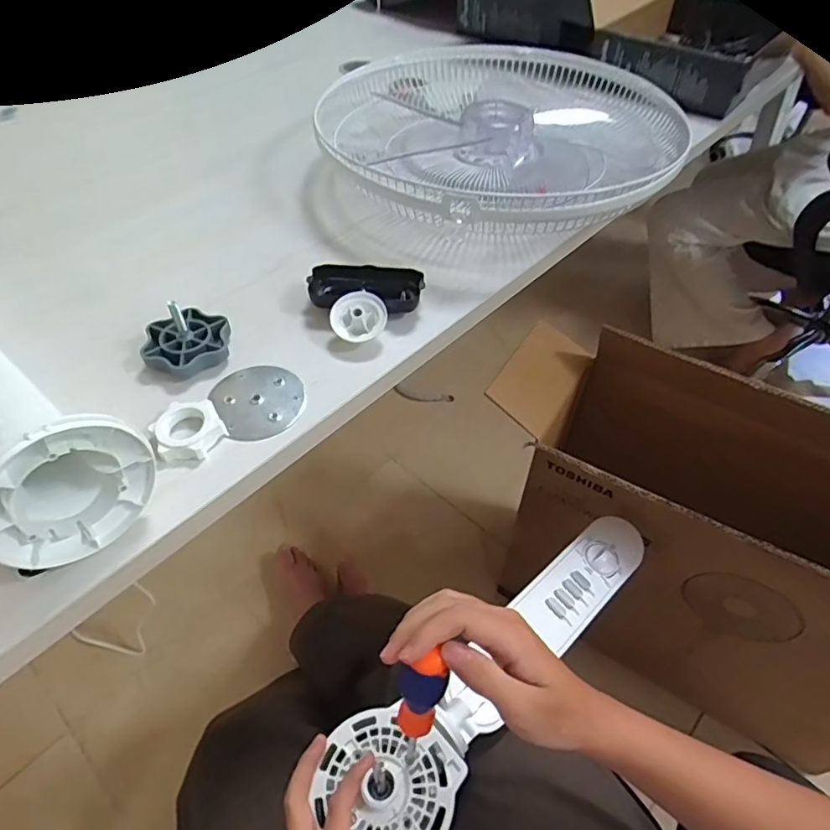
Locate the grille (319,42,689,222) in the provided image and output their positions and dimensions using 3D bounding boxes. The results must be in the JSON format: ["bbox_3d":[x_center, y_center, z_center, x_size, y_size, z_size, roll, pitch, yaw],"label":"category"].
[{"bbox_3d":[0.101,-0.354,0.718,0.415,0.083,0.448,0,50,-1],"label":"grille"}]

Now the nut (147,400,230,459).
[{"bbox_3d":[-0.180,0.013,0.448,0.051,0.015,0.052,0,50,-1],"label":"nut"}]

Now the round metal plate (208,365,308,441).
[{"bbox_3d":[-0.131,-0.015,0.477,0.073,0.004,0.081,-26,55,-21],"label":"round metal plate"}]

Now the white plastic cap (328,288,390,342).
[{"bbox_3d":[-0.052,-0.091,0.520,0.051,0.012,0.046,-19,88,-1],"label":"white plastic cap"}]

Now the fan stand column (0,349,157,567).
[{"bbox_3d":[-0.361,-0.032,0.423,0.381,0.100,0.101,30,55,22],"label":"fan stand column"}]

